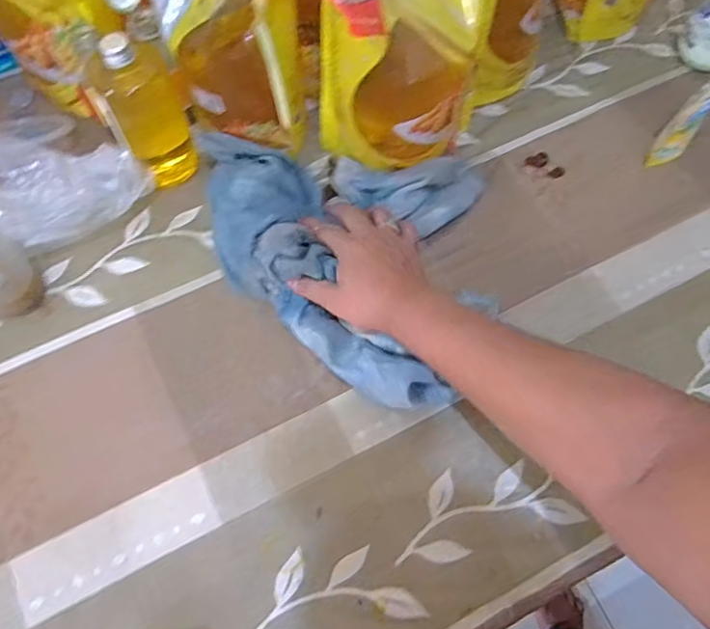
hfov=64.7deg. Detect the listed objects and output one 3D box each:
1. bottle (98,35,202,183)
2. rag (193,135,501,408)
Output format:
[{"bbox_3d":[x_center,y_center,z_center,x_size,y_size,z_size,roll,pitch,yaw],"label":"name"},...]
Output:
[{"bbox_3d":[-0.200,-0.192,0.546,0.066,0.159,0.063,-20,67,-9],"label":"bottle"},{"bbox_3d":[-0.024,-0.051,0.528,0.290,0.067,0.251,9,67,4],"label":"rag"}]

